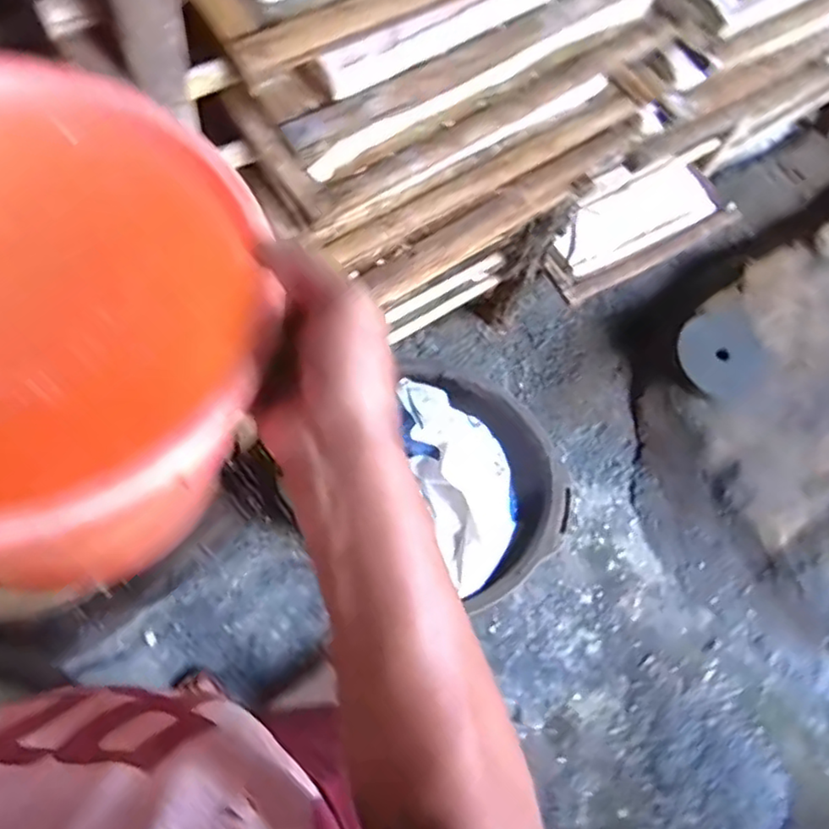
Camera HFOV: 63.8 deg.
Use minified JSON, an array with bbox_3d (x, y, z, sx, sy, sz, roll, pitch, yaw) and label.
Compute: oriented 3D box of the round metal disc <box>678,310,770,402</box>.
[{"bbox_3d":[0.711,-0.141,1.539,0.169,0.021,0.211,-16,69,12],"label":"round metal disc"}]

